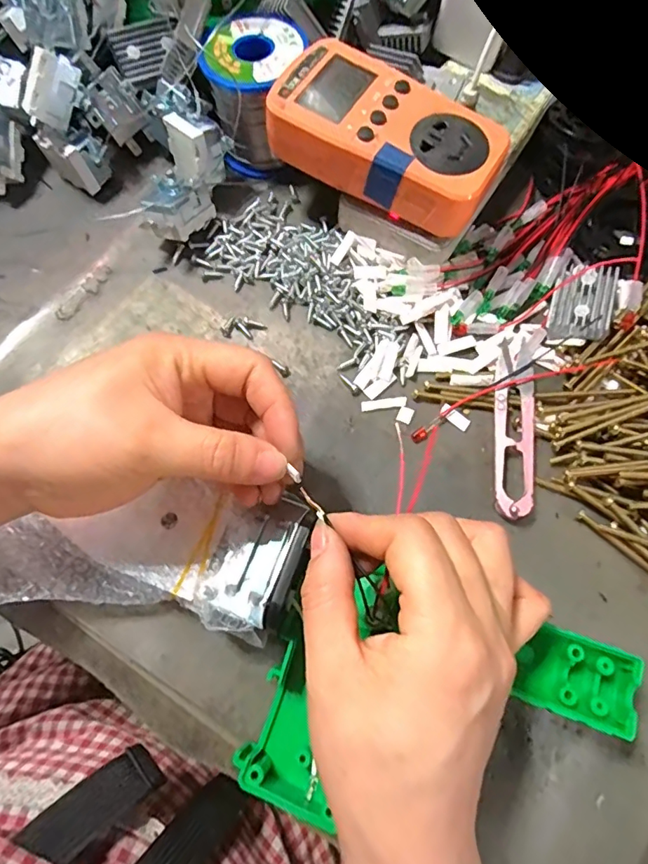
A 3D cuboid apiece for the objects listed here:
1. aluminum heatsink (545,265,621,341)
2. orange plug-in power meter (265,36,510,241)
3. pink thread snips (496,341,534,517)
[{"bbox_3d":[0.153,-0.075,0.289,0.033,0.017,0.046,20,73,7],"label":"aluminum heatsink"},{"bbox_3d":[0.036,-0.163,0.277,0.125,0.033,0.065,28,73,9],"label":"orange plug-in power meter"},{"bbox_3d":[0.106,-0.005,0.273,0.021,0.011,0.105,7,72,3],"label":"pink thread snips"}]

